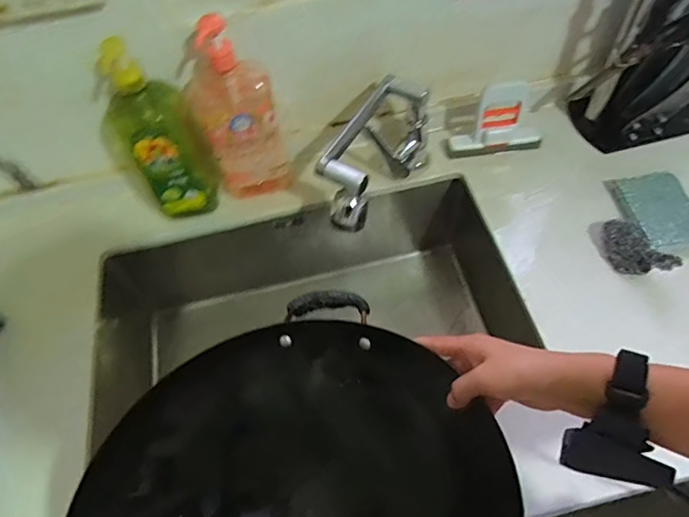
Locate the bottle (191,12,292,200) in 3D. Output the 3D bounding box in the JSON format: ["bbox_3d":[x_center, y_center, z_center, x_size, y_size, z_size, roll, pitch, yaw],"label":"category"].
[{"bbox_3d":[-0.150,-0.201,0.732,0.114,0.280,0.082,-16,56,-6],"label":"bottle"}]

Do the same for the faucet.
[{"bbox_3d":[0.036,-0.138,0.742,0.088,0.131,0.224,24,61,19],"label":"faucet"}]

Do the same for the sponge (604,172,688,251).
[{"bbox_3d":[0.446,-0.069,0.729,0.089,0.026,0.136,-7,56,0],"label":"sponge"}]

